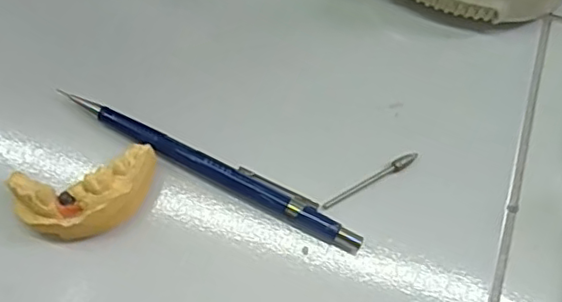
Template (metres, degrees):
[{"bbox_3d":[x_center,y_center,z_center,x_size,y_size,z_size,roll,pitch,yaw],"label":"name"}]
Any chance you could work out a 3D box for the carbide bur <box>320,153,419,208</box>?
[{"bbox_3d":[0.038,0.013,0.251,0.045,0.004,0.005,-29,73,-11],"label":"carbide bur"}]

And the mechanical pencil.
[{"bbox_3d":[-0.028,0.007,0.249,0.133,0.010,0.012,26,72,8],"label":"mechanical pencil"}]

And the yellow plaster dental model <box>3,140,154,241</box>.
[{"bbox_3d":[-0.074,0.019,0.236,0.054,0.022,0.026,-15,71,-6],"label":"yellow plaster dental model"}]

